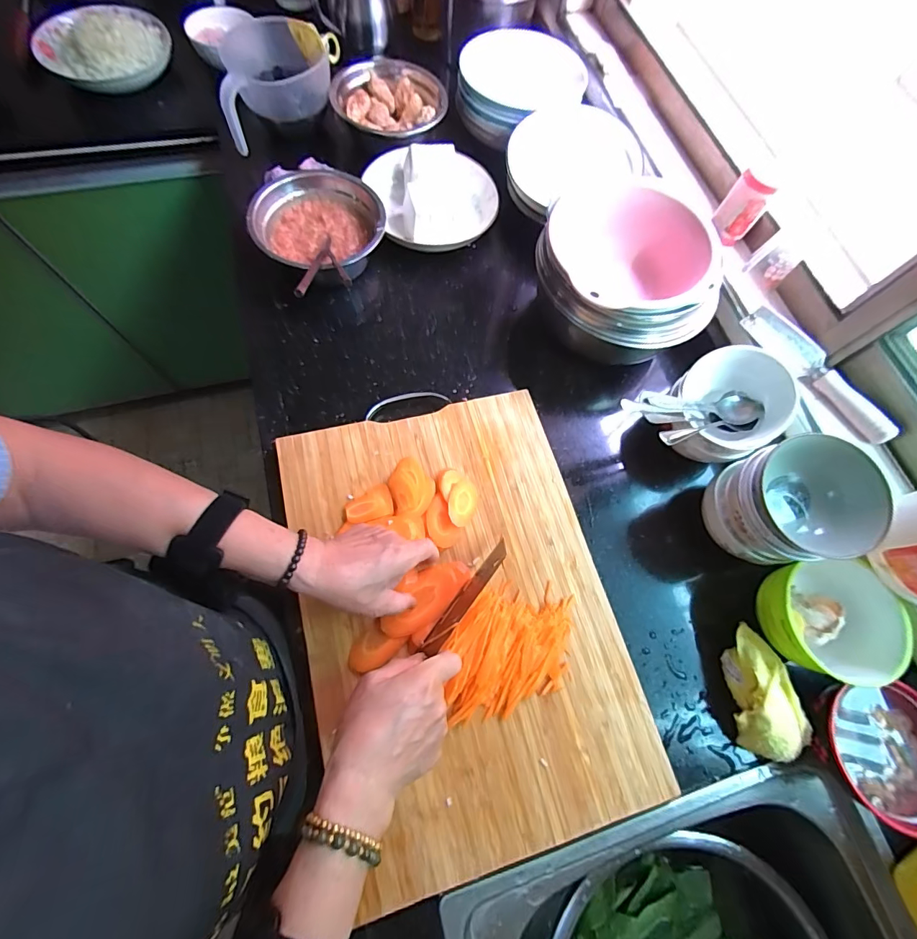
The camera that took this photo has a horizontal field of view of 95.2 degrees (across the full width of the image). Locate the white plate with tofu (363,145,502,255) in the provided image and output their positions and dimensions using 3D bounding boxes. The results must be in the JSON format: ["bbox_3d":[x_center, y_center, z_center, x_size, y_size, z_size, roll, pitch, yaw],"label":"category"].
[{"bbox_3d":[-0.028,-0.404,0.612,0.182,0.043,0.186,2,70,-4],"label":"white plate with tofu"}]

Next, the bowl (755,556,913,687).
[{"bbox_3d":[0.374,0.154,0.430,0.120,0.062,0.110,2,70,-4],"label":"bowl"}]

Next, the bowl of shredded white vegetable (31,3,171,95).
[{"bbox_3d":[-0.565,-0.676,0.664,0.162,0.057,0.178,41,72,10],"label":"bowl of shredded white vegetable"}]

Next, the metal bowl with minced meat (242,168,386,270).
[{"bbox_3d":[-0.183,-0.320,0.563,0.160,0.070,0.164,2,70,-4],"label":"metal bowl with minced meat"}]

